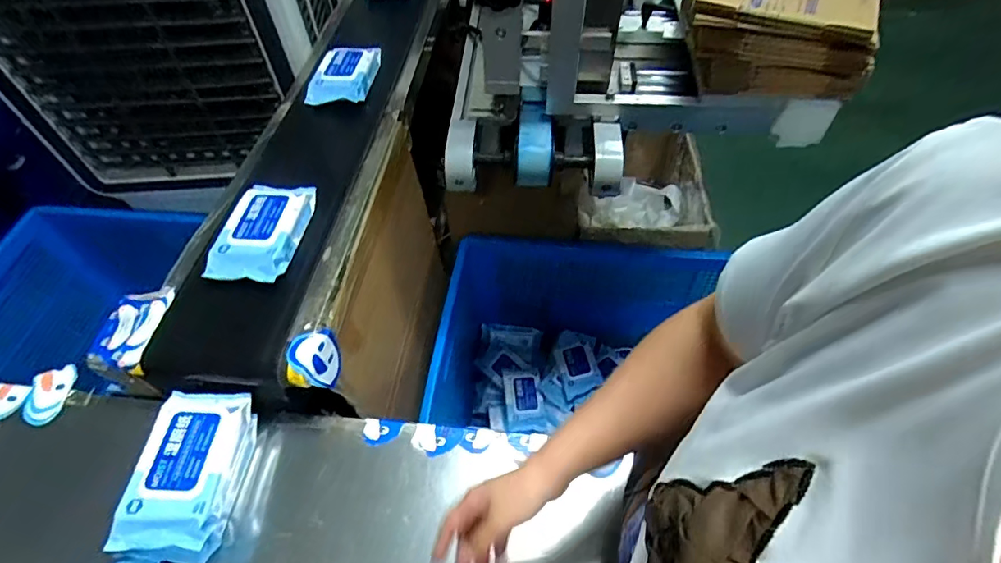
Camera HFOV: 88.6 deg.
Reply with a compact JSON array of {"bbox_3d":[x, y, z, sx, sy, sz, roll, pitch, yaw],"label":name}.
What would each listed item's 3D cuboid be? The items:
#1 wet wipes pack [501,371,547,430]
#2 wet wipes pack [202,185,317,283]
[{"bbox_3d":[0.060,0.317,1.396,0.104,0.041,0.176,-5,53,-2],"label":"wet wipes pack"},{"bbox_3d":[-0.360,-0.074,0.777,0.113,0.046,0.180,2,53,4],"label":"wet wipes pack"}]

